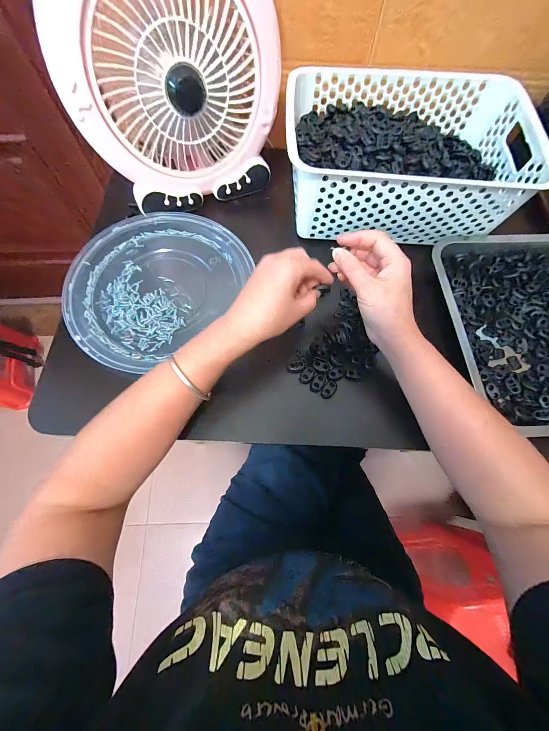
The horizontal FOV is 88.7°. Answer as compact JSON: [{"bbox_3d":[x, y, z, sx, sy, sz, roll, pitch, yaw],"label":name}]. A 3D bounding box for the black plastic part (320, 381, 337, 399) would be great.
[{"bbox_3d":[0.065,0.029,0.333,0.014,0.004,0.024,35,72,11],"label":"black plastic part"}]

